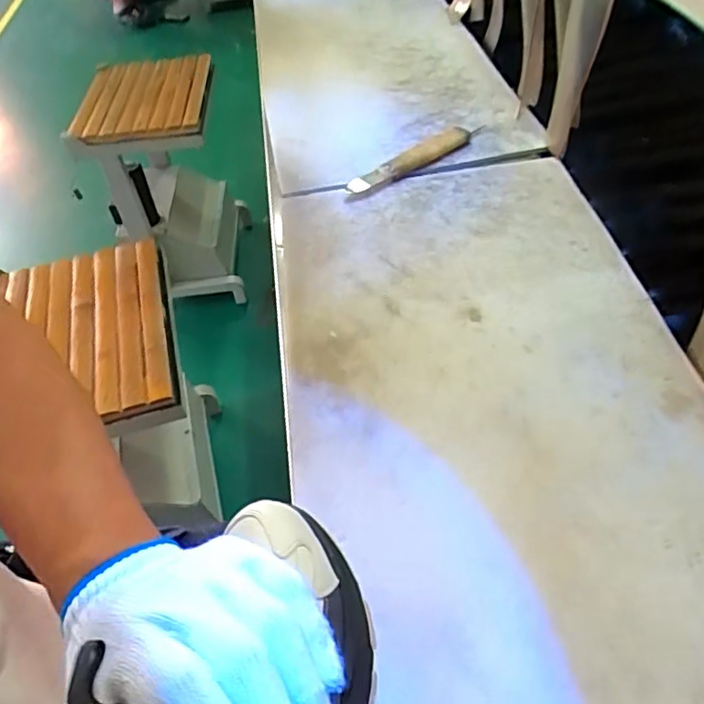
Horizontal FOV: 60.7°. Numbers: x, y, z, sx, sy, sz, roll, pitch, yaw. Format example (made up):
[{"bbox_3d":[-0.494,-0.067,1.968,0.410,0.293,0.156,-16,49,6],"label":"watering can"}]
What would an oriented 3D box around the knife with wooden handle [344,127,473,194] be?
[{"bbox_3d":[0.065,-0.203,0.635,0.154,0.020,0.024,-31,53,-20],"label":"knife with wooden handle"}]

